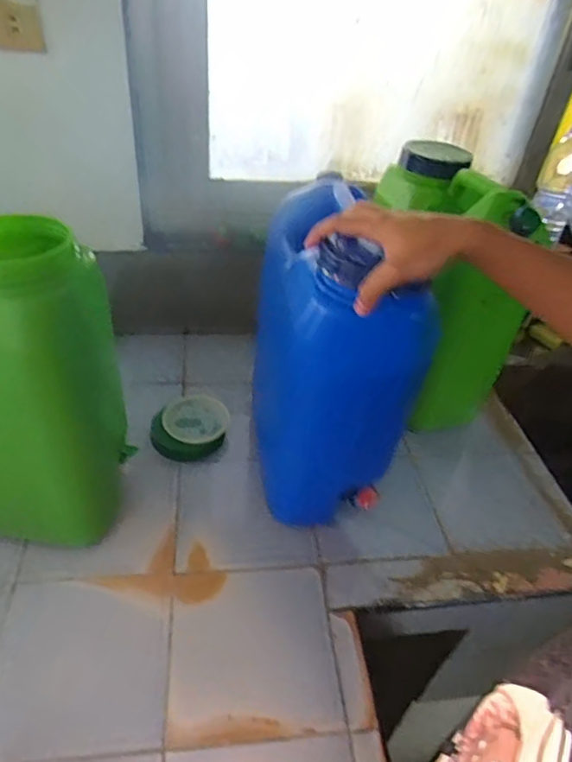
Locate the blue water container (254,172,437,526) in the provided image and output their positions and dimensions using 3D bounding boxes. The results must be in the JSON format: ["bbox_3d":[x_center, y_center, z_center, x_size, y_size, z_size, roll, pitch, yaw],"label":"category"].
[{"bbox_3d":[0.055,-0.025,0.733,0.160,0.426,0.281,-1,39,-10],"label":"blue water container"}]

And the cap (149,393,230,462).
[{"bbox_3d":[-0.166,0.077,0.910,0.122,0.046,0.147,11,39,5],"label":"cap"}]

